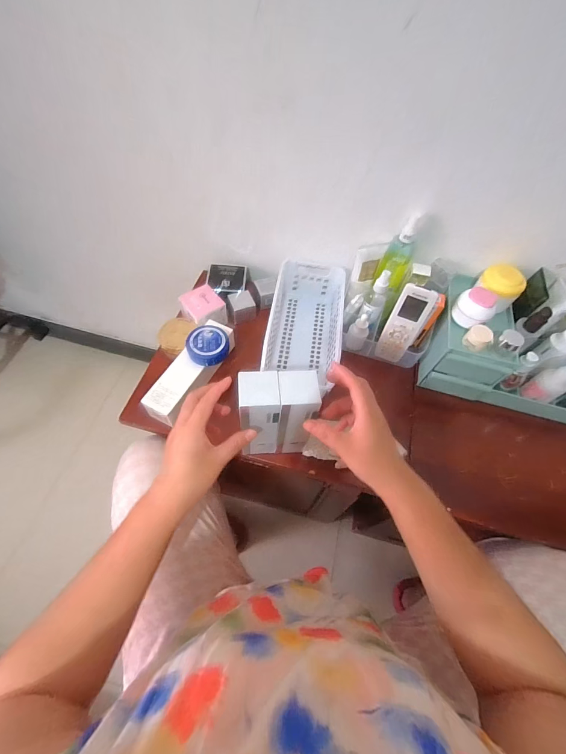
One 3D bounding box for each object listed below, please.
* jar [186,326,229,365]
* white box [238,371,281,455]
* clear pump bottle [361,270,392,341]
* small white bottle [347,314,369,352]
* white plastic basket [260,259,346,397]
[{"bbox_3d":[-0.123,-0.053,0.555,0.066,0.034,0.058,-11,61,-11],"label":"jar"},{"bbox_3d":[-0.030,0.060,0.454,0.049,0.151,0.052,-4,52,-5],"label":"white box"},{"bbox_3d":[0.166,-0.133,0.606,0.044,0.124,0.040,1,38,-4],"label":"clear pump bottle"},{"bbox_3d":[0.138,-0.082,0.613,0.036,0.070,0.034,22,60,8],"label":"small white bottle"},{"bbox_3d":[0.045,-0.108,0.626,0.142,0.072,0.234,9,59,1],"label":"white plastic basket"}]

